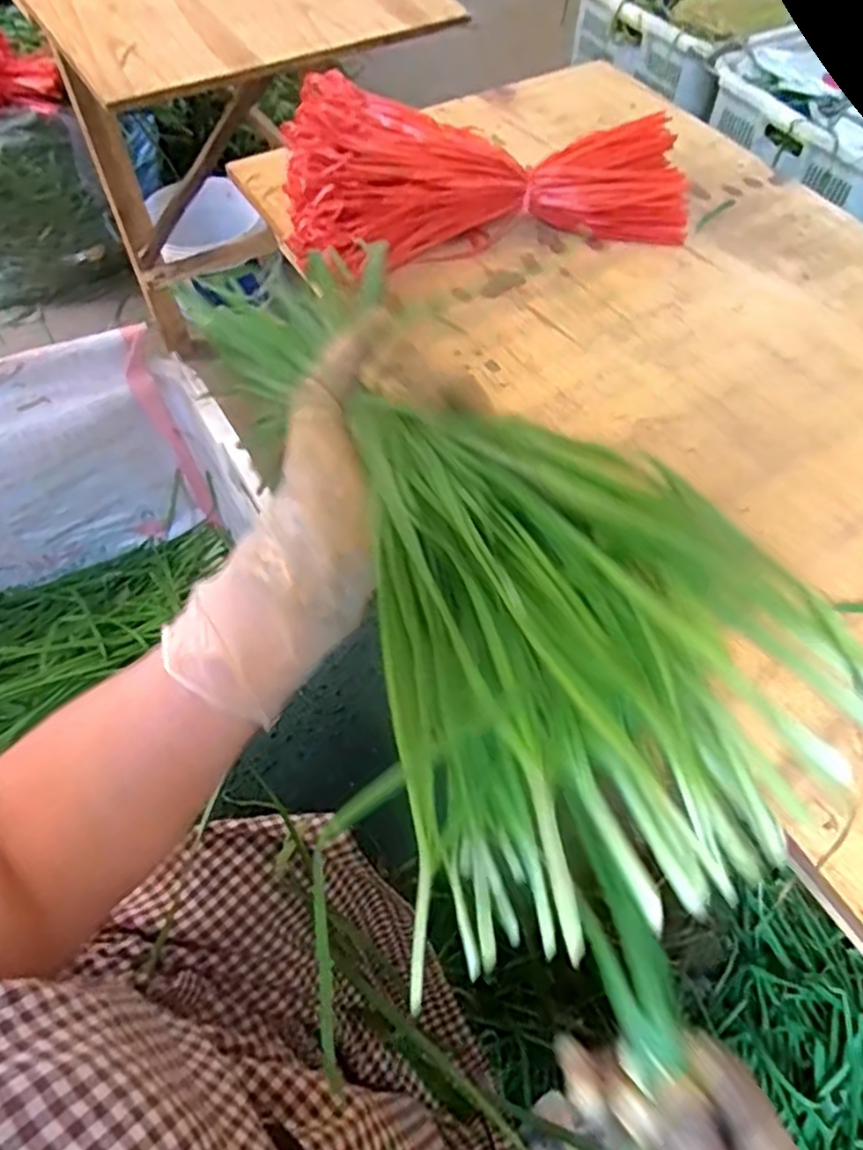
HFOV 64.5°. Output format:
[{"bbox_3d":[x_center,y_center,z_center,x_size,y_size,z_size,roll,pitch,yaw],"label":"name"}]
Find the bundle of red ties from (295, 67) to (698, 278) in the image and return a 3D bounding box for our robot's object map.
[{"bbox_3d":[0.042,-0.337,0.564,0.332,0.083,0.167,-14,59,-9],"label":"bundle of red ties"}]

